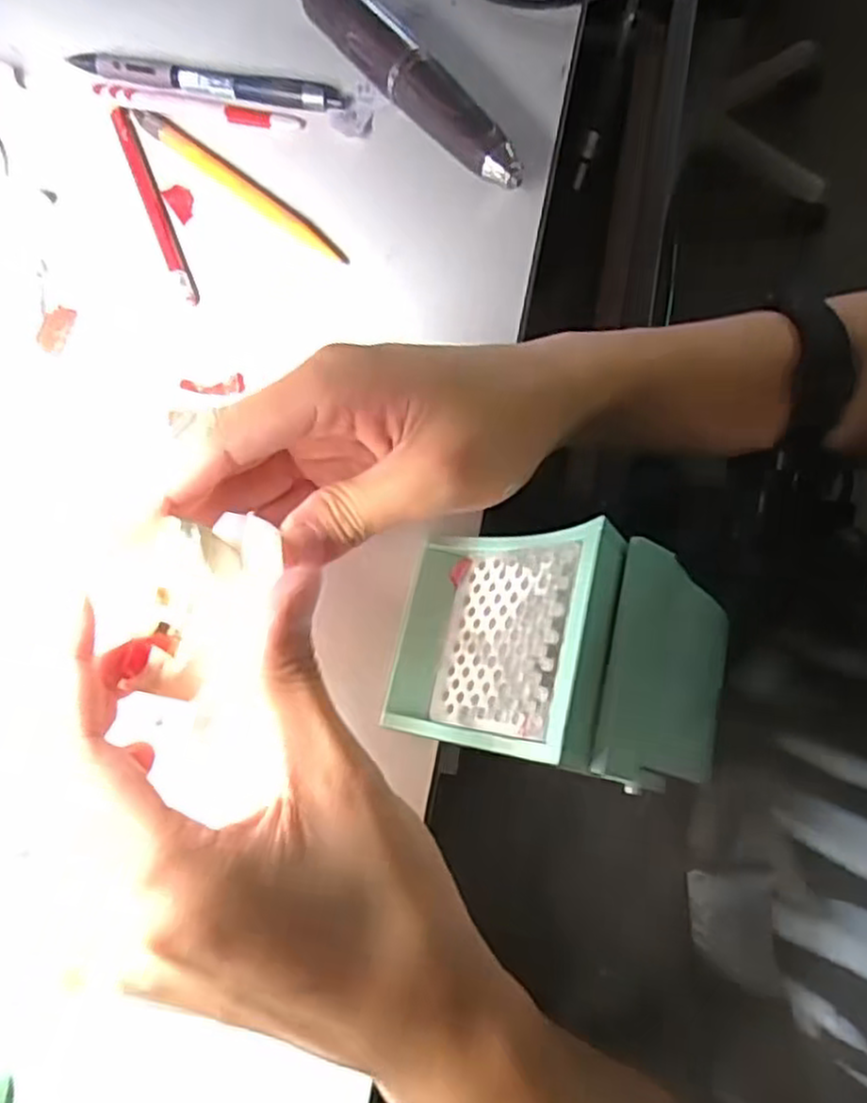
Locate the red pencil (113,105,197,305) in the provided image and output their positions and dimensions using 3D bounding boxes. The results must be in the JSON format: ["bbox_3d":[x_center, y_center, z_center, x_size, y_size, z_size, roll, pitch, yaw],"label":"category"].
[{"bbox_3d":[-0.132,-0.166,0.351,0.009,0.006,0.117,-23,75,-4],"label":"red pencil"}]

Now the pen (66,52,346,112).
[{"bbox_3d":[-0.115,-0.234,0.368,0.143,0.008,0.014,14,75,6],"label":"pen"}]

